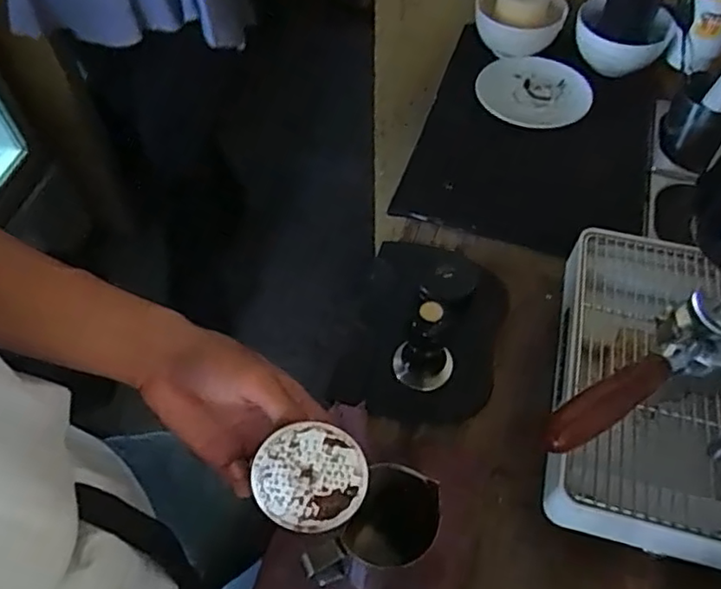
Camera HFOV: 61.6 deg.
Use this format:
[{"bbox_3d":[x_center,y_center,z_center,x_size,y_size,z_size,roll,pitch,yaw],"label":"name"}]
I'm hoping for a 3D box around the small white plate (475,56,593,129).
[{"bbox_3d":[0.238,-0.278,0.843,0.148,0.029,0.151,0,53,0],"label":"small white plate"}]

